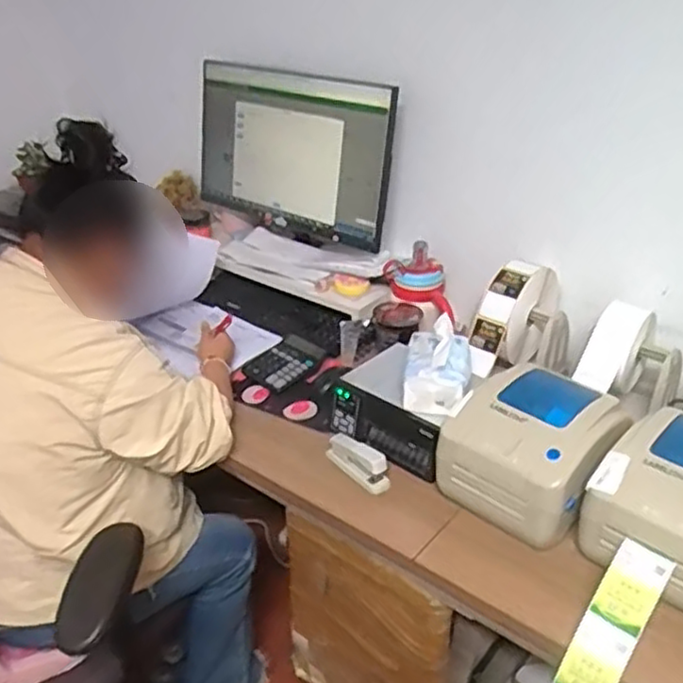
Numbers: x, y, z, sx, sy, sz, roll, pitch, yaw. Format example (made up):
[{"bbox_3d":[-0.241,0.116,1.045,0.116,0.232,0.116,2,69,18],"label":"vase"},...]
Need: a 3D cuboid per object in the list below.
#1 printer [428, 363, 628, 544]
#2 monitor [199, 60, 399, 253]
[{"bbox_3d":[0.310,0.153,1.078,0.207,0.152,0.281,26,39,37],"label":"printer"},{"bbox_3d":[-0.133,-0.425,1.620,0.593,0.354,0.076,24,30,38],"label":"monitor"}]

